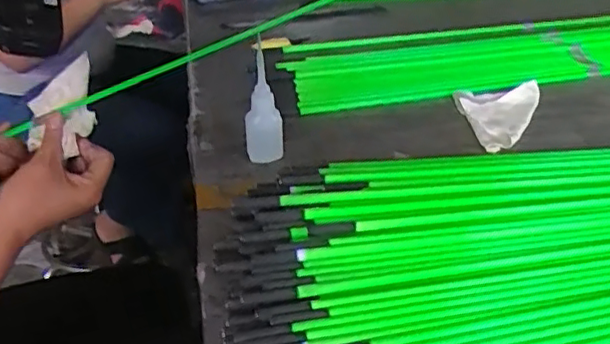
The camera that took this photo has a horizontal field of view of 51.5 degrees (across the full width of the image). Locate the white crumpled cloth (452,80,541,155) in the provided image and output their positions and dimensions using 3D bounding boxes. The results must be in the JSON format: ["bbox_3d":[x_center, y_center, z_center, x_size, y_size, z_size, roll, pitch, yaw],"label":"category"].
[{"bbox_3d":[0.204,-0.069,0.700,0.083,0.018,0.148,15,35,25],"label":"white crumpled cloth"}]

